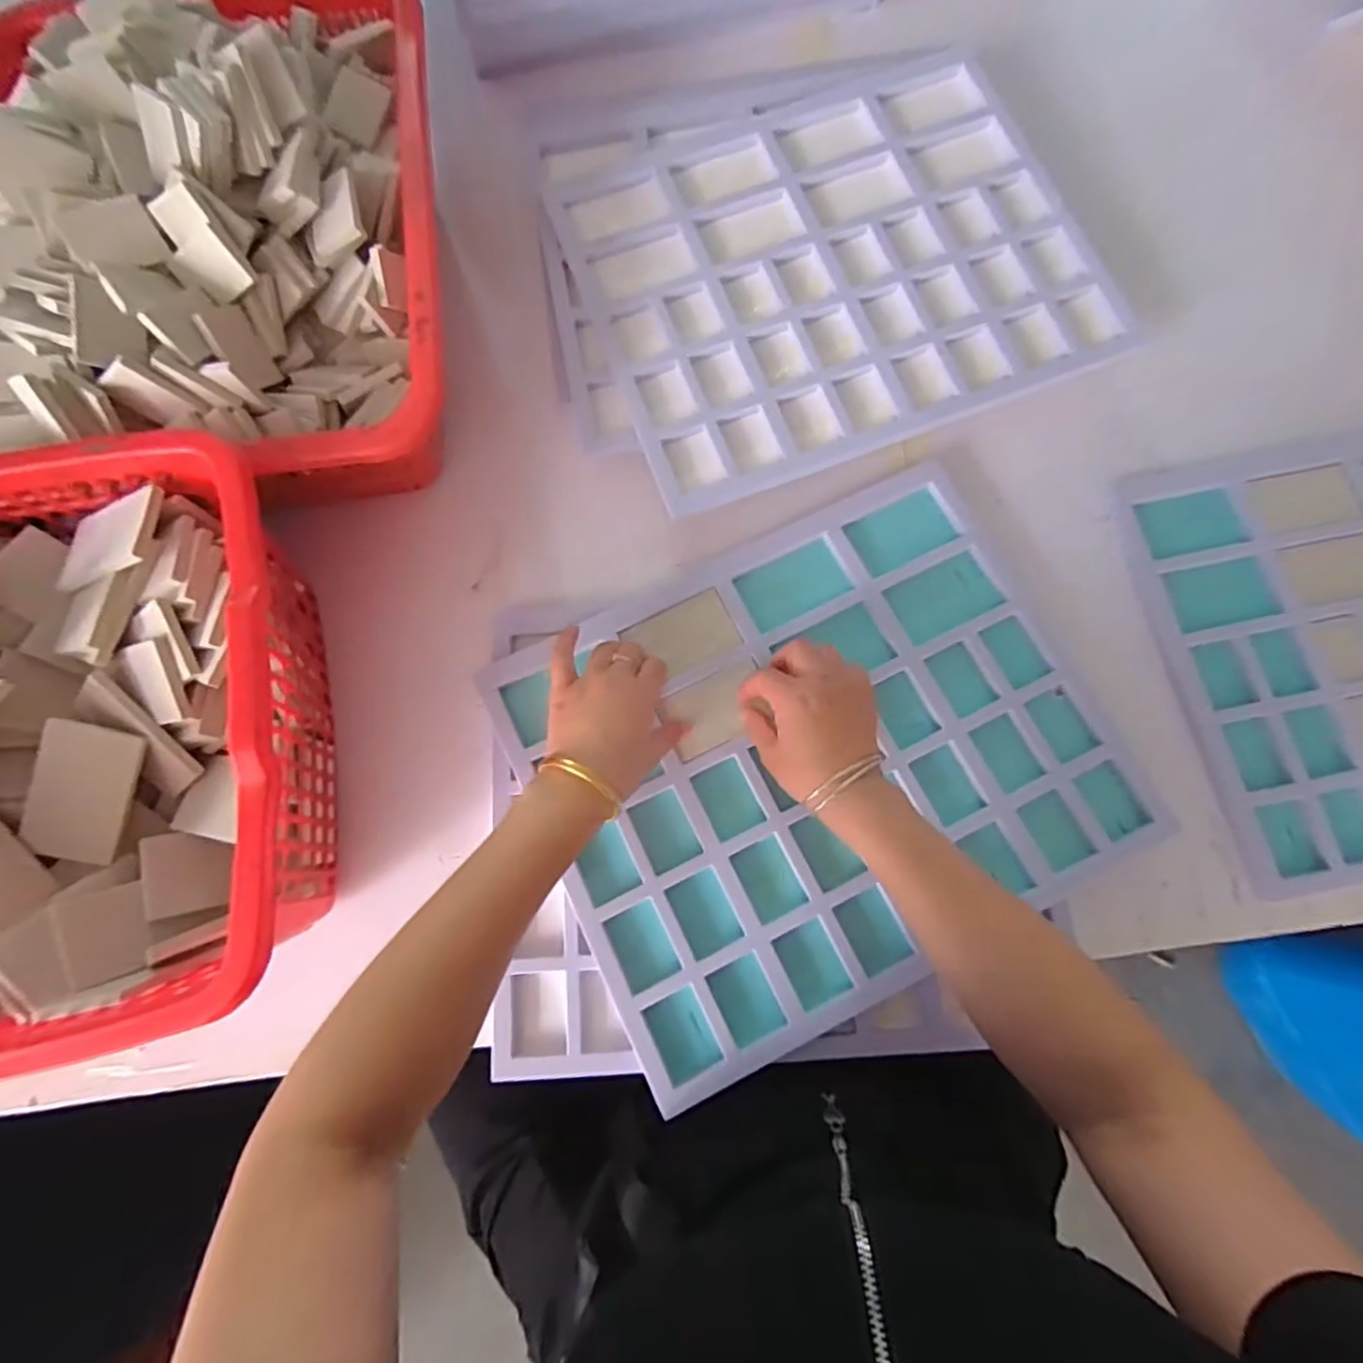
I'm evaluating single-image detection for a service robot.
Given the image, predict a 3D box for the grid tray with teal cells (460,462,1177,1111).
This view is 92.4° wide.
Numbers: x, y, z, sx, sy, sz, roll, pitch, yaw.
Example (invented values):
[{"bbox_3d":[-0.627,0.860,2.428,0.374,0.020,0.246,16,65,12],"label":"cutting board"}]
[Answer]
[{"bbox_3d":[0.105,0.049,0.503,0.430,0.036,0.342,-27,81,-4],"label":"grid tray with teal cells"}]

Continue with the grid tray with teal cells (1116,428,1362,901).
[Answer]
[{"bbox_3d":[0.609,-0.053,0.520,0.444,0.020,0.346,-12,77,-2],"label":"grid tray with teal cells"}]

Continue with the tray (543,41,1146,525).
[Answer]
[{"bbox_3d":[0.130,-0.366,0.578,0.421,0.032,0.353,-21,81,-3],"label":"tray"}]

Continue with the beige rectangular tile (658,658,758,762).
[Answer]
[{"bbox_3d":[0.029,0.022,0.511,0.079,0.008,0.053,-24,81,-3],"label":"beige rectangular tile"}]

